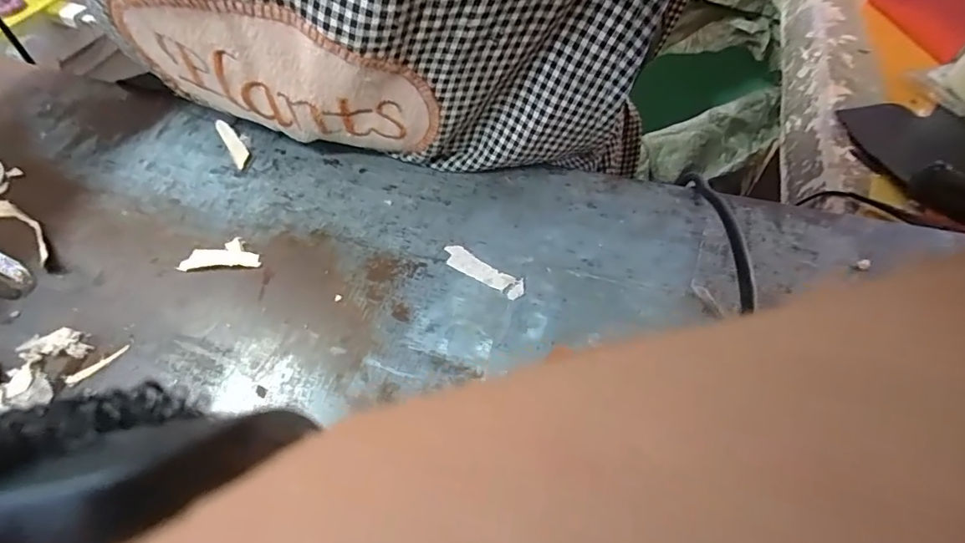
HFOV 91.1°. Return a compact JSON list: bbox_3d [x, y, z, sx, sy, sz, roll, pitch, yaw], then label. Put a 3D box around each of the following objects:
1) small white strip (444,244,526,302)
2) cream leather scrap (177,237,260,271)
[{"bbox_3d":[0.000,0.000,0.198,0.039,0.004,0.010,29,63,23],"label":"small white strip"},{"bbox_3d":[-0.112,-0.008,0.203,0.032,0.004,0.015,-3,51,-5],"label":"cream leather scrap"}]

